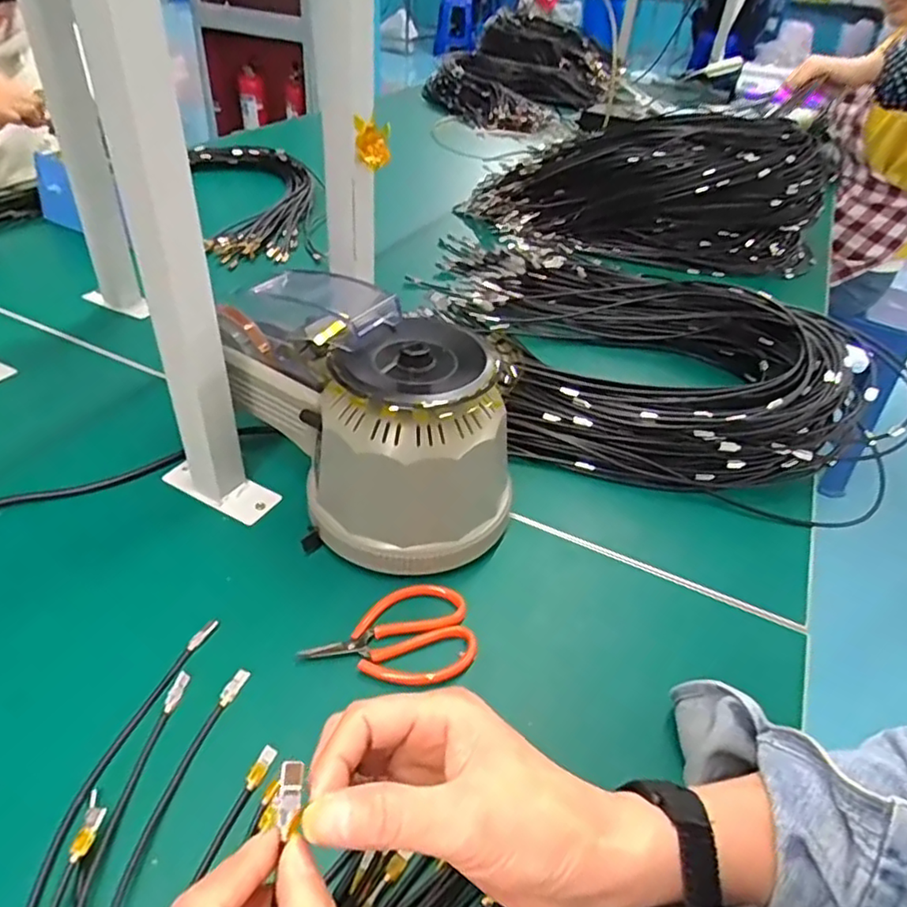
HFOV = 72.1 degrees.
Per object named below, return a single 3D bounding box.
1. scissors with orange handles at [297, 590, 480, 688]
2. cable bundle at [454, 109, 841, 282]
[{"bbox_3d":[-0.042,0.122,0.419,0.111,0.007,0.071,0,40,-6],"label":"scissors with orange handles"},{"bbox_3d":[0.287,-0.423,0.969,0.558,0.179,0.150,16,41,12],"label":"cable bundle"}]

